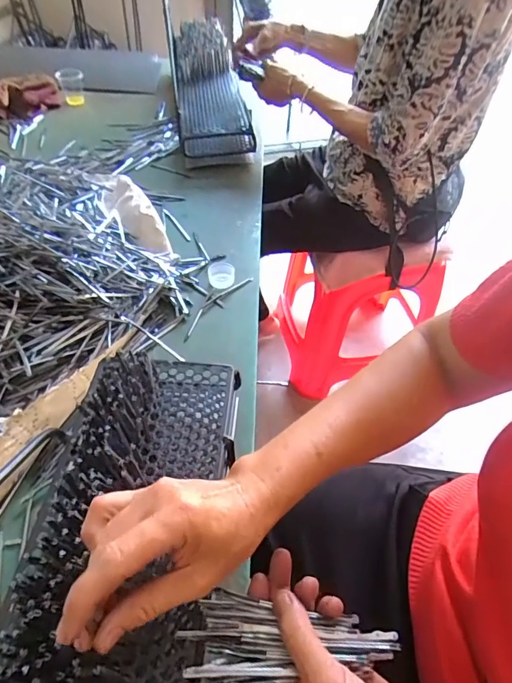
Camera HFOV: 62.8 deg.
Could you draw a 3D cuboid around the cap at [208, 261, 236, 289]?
[{"bbox_3d":[-0.053,-0.102,0.644,0.040,0.022,0.039,-3,50,-4],"label":"cap"}]

